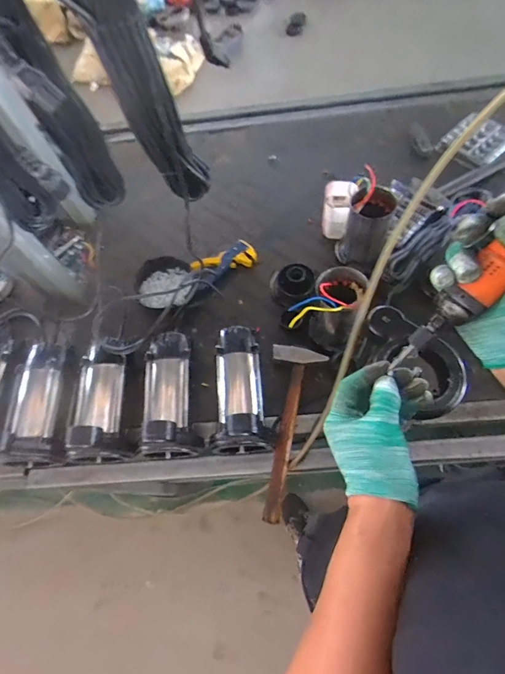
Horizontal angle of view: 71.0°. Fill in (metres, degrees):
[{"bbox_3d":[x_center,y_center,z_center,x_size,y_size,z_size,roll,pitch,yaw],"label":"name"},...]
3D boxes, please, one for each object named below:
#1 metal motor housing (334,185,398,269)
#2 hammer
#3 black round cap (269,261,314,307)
[{"bbox_3d":[0.237,-0.229,0.764,0.092,0.144,0.108,15,67,11],"label":"metal motor housing"},{"bbox_3d":[0.067,0.169,0.669,0.105,0.030,0.332,9,66,9],"label":"hammer"},{"bbox_3d":[0.089,-0.113,0.795,0.096,0.067,0.087,4,65,6],"label":"black round cap"}]

